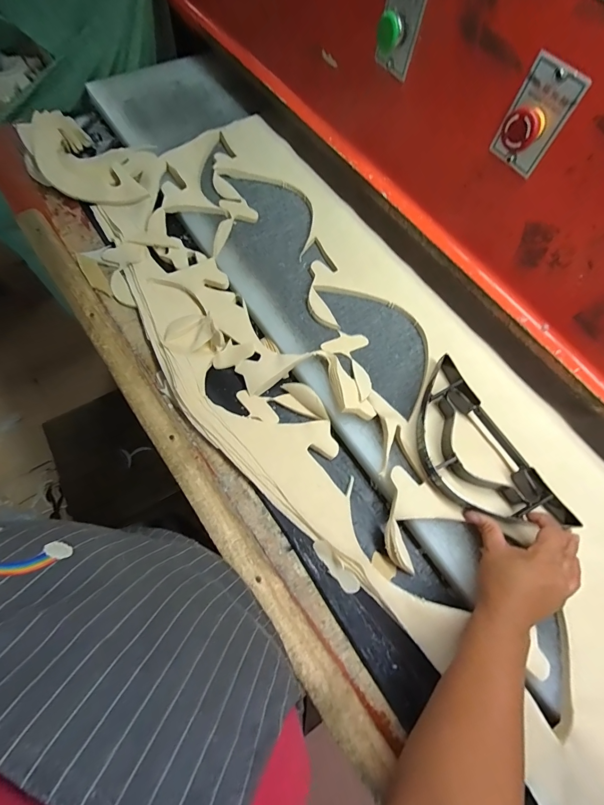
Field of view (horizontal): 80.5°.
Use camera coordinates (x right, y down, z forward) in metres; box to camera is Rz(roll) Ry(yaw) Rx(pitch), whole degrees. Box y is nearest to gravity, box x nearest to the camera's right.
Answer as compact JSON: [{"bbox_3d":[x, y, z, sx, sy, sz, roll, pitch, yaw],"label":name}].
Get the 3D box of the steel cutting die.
[{"bbox_3d":[0.219,0.071,0.467,0.116,0.034,0.248,-28,73,-11],"label":"steel cutting die"}]

